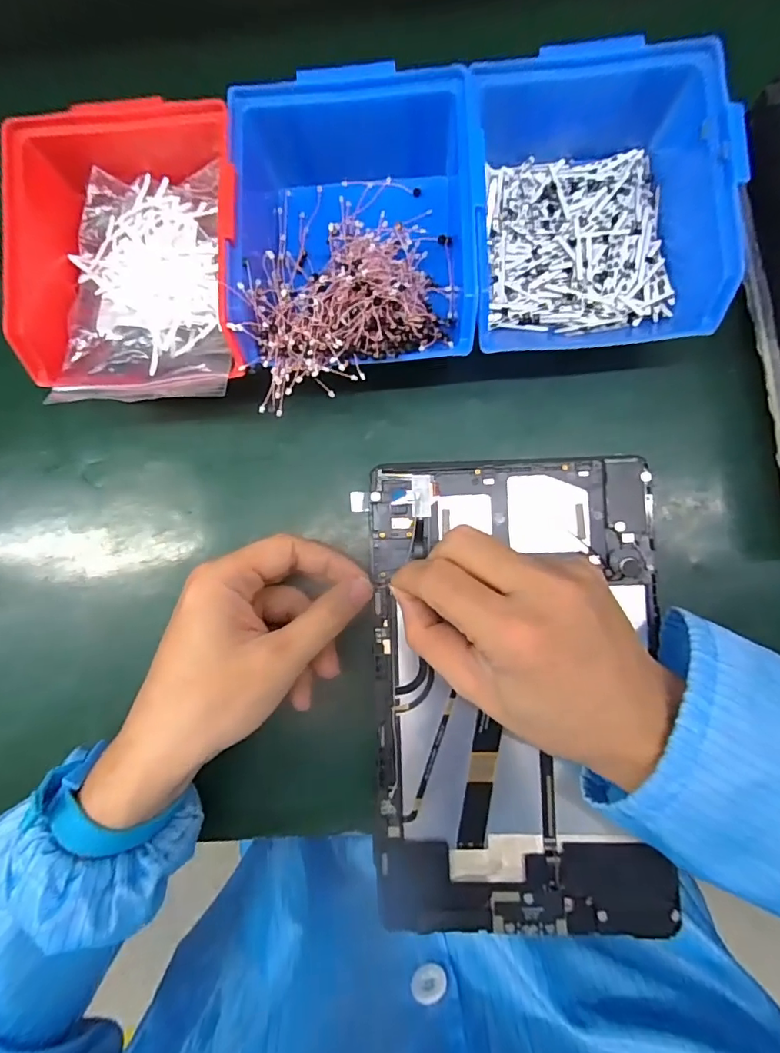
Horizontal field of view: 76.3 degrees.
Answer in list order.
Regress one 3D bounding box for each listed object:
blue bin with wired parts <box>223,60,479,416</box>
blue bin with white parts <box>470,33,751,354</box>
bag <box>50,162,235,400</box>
[{"bbox_3d":[-0.018,-0.154,0.274,0.125,0.058,0.169,-3,87,3],"label":"blue bin with wired parts"},{"bbox_3d":[0.107,-0.176,0.270,0.128,0.060,0.150,2,87,3],"label":"blue bin with white parts"},{"bbox_3d":[-0.137,-0.135,0.289,0.095,0.050,0.140,-4,87,3],"label":"bag"}]

